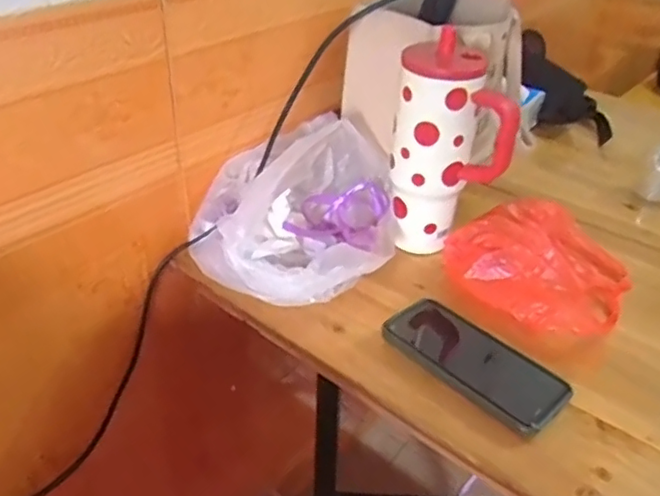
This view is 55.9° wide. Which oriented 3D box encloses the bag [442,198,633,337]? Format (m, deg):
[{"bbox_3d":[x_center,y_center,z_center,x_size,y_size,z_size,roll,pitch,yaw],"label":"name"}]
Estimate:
[{"bbox_3d":[0.221,0.010,0.655,0.176,0.054,0.189,23,40,26],"label":"bag"}]

